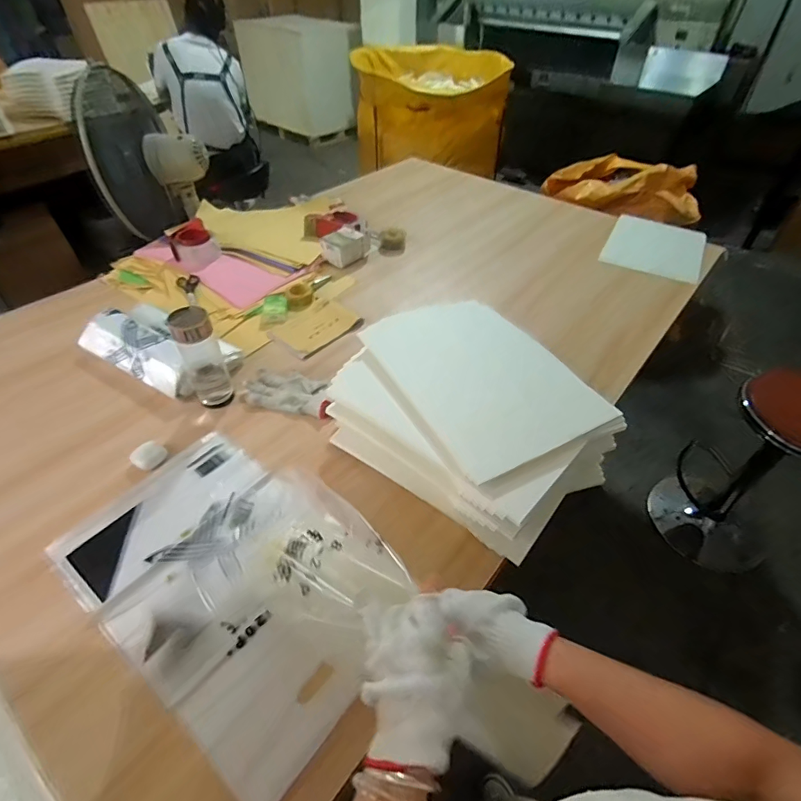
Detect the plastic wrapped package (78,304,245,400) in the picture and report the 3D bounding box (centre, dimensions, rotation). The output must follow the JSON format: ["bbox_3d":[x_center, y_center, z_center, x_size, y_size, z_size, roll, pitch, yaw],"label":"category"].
[{"bbox_3d":[-0.509,-0.111,0.919,0.309,0.073,0.177,17,47,14],"label":"plastic wrapped package"}]

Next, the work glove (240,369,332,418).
[{"bbox_3d":[-0.211,-0.020,0.853,0.178,0.021,0.095,13,46,10],"label":"work glove"}]

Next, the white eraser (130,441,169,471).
[{"bbox_3d":[-0.420,0.091,0.739,0.034,0.024,0.047,23,49,19],"label":"white eraser"}]

